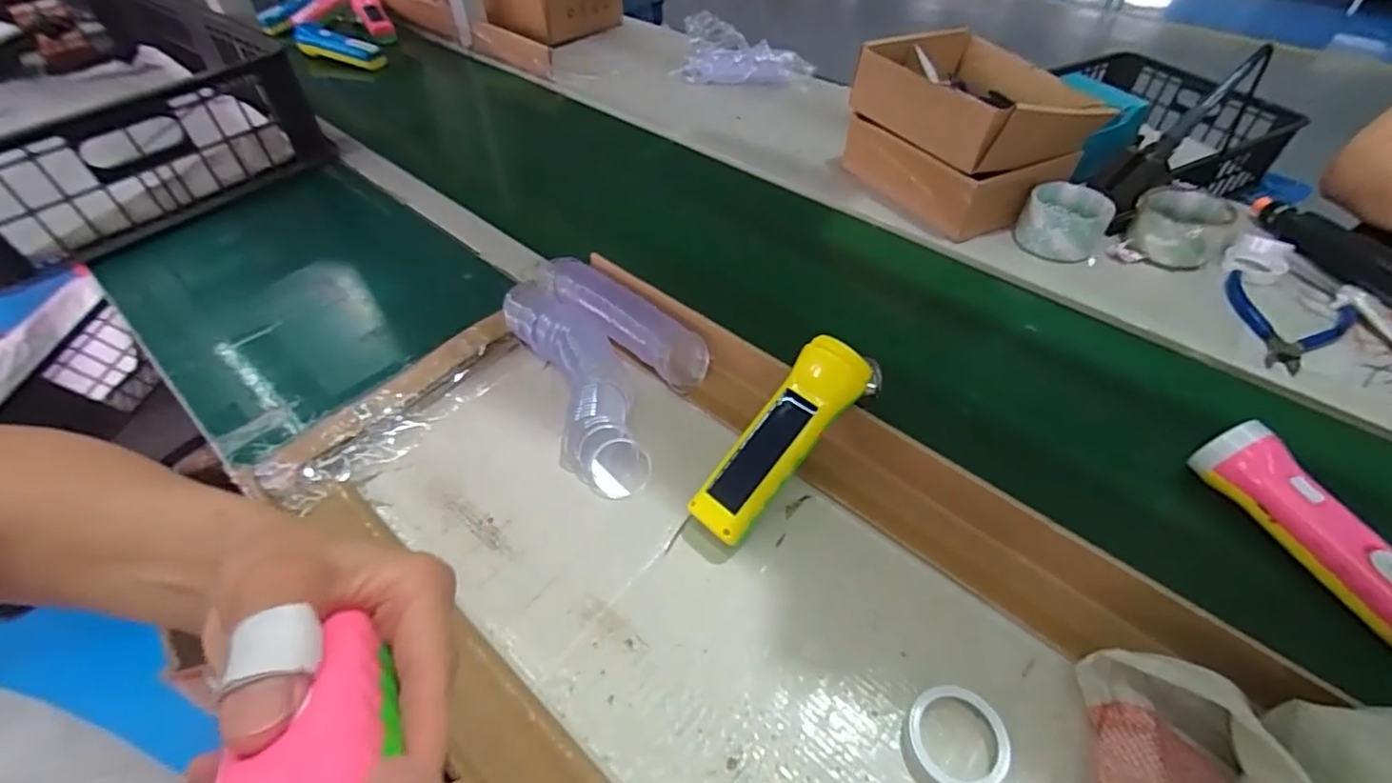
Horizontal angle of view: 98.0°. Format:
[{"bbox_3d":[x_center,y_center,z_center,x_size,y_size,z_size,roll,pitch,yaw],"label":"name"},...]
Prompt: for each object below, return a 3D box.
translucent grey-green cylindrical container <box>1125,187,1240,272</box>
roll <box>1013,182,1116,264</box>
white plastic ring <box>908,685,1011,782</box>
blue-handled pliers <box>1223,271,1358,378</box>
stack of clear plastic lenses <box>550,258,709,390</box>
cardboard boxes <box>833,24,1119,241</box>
[{"bbox_3d":[0.522,-0.175,0.652,0.088,0.052,0.088,0,47,0],"label":"translucent grey-green cylindrical container"},{"bbox_3d":[0.406,-0.191,0.666,0.086,0.053,0.086,0,47,0],"label":"roll"},{"bbox_3d":[0.146,0.194,0.336,0.050,0.019,0.052,0,47,0],"label":"white plastic ring"},{"bbox_3d":[0.560,-0.064,0.579,0.103,0.008,0.139,32,55,27],"label":"blue-handled pliers"},{"bbox_3d":[-0.068,-0.067,0.548,0.186,0.038,0.044,32,55,27],"label":"stack of clear plastic lenses"},{"bbox_3d":[0.322,-0.313,0.717,0.202,0.135,0.229,-26,52,-21],"label":"cardboard boxes"}]

